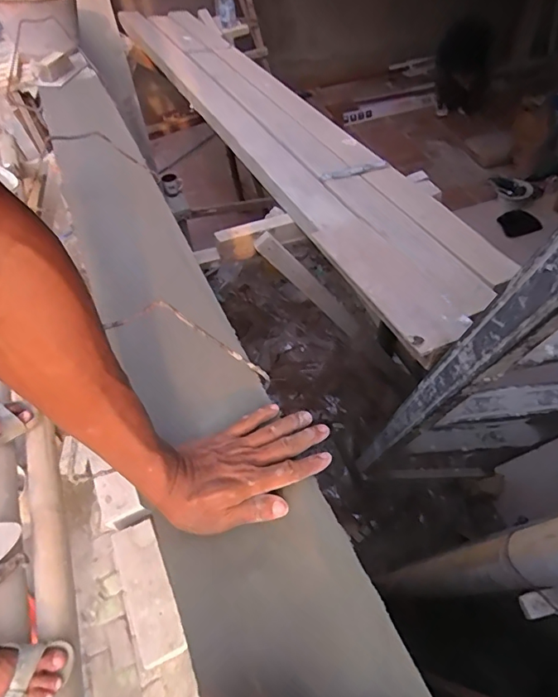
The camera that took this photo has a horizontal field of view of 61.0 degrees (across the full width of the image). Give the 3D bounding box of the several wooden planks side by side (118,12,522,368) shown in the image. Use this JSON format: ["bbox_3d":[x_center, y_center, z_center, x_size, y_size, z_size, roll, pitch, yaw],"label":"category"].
[{"bbox_3d":[0.059,-0.651,1.537,0.396,0.055,1.785,-22,53,-17],"label":"several wooden planks side by side"}]

